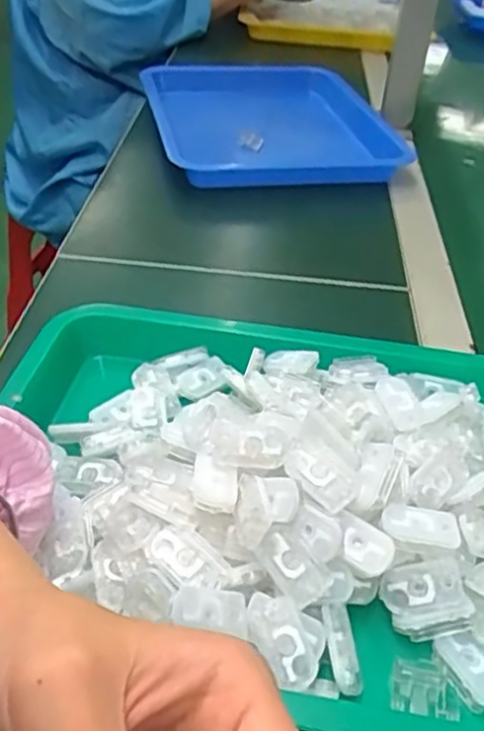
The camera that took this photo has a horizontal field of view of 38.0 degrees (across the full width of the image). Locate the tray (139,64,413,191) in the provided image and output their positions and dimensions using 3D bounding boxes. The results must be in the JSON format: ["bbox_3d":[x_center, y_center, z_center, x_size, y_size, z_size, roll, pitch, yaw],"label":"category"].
[{"bbox_3d":[0.023,-0.309,0.880,0.271,0.052,0.392,-4,39,-11],"label":"tray"}]

